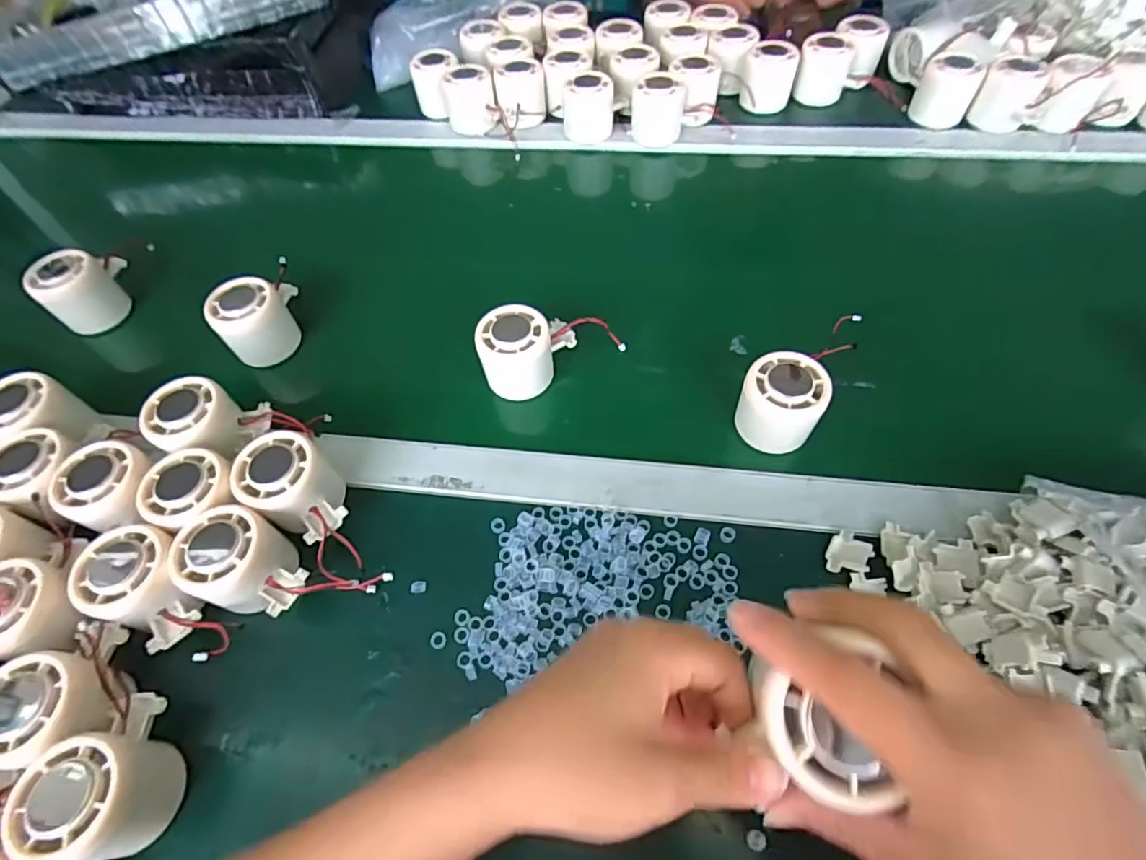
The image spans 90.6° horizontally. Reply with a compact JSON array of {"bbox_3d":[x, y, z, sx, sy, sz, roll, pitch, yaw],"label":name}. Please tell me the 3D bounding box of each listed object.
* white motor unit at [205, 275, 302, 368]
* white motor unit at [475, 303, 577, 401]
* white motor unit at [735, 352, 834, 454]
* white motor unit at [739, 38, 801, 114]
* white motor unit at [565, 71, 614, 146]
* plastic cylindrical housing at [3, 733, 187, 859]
[{"bbox_3d":[-0.260,-0.097,0.476,0.070,0.058,0.052,-36,63,-17],"label":"white motor unit"},{"bbox_3d":[-0.035,-0.061,0.440,0.069,0.048,0.057,-2,58,3],"label":"white motor unit"},{"bbox_3d":[0.148,-0.019,0.408,0.054,0.053,0.051,-2,58,3],"label":"white motor unit"},{"bbox_3d":[0.219,-0.394,0.632,0.057,0.056,0.048,12,60,11],"label":"white motor unit"},{"bbox_3d":[0.017,-0.357,0.624,0.055,0.059,0.049,-1,58,3],"label":"white motor unit"},{"bbox_3d":[-0.241,0.190,0.294,0.053,0.063,0.052,-2,58,3],"label":"plastic cylindrical housing"}]

